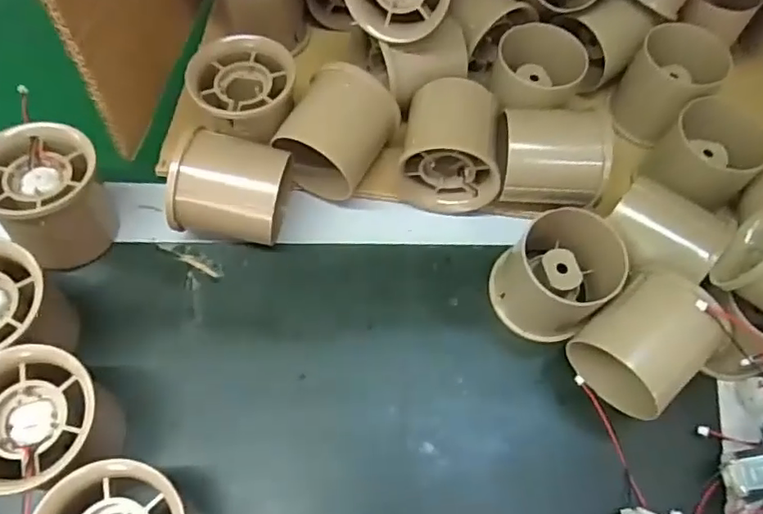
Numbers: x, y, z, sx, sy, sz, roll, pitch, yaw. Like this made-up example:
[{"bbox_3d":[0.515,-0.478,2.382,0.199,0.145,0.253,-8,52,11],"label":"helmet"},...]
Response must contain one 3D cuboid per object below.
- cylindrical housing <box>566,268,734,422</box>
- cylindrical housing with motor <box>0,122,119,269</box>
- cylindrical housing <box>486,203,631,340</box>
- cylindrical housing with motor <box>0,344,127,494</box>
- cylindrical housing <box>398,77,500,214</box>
[{"bbox_3d":[0.123,0.044,0.284,0.056,0.056,0.049,-38,72,-21],"label":"cylindrical housing"},{"bbox_3d":[-0.163,-0.029,0.298,0.054,0.053,0.051,2,63,-4],"label":"cylindrical housing with motor"},{"bbox_3d":[0.088,0.008,0.304,0.053,0.048,0.054,2,63,-4],"label":"cylindrical housing"},{"bbox_3d":[-0.141,0.071,0.250,0.053,0.052,0.052,2,63,-4],"label":"cylindrical housing with motor"},{"bbox_3d":[0.036,-0.058,0.331,0.049,0.054,0.060,2,63,-4],"label":"cylindrical housing"}]

